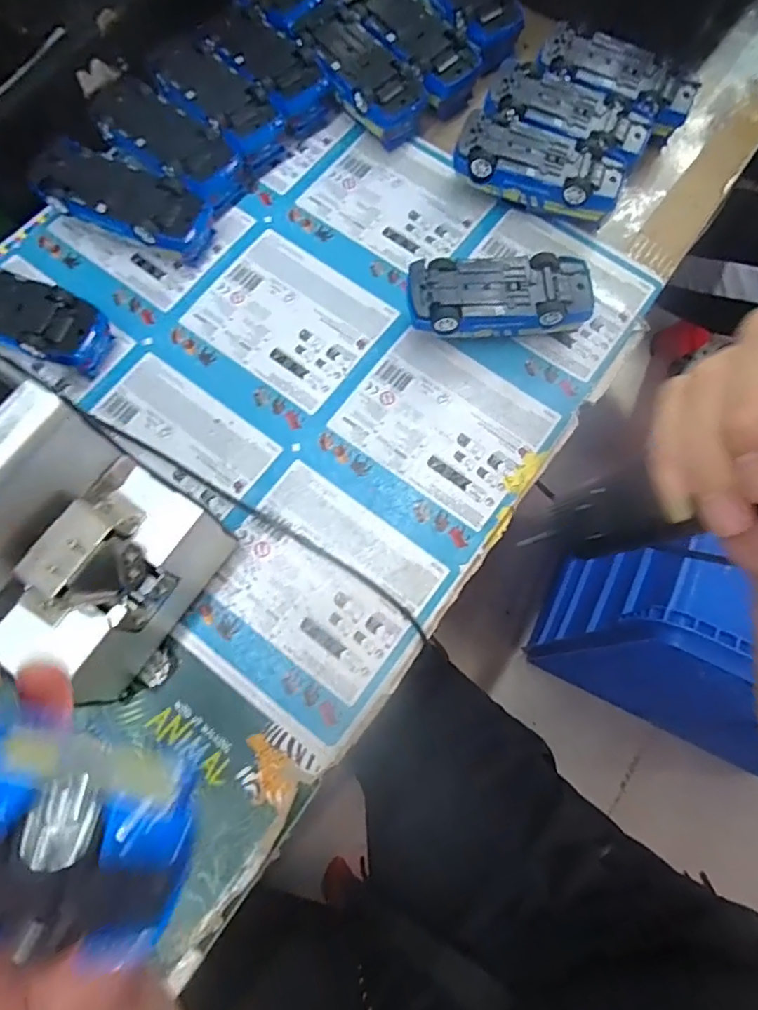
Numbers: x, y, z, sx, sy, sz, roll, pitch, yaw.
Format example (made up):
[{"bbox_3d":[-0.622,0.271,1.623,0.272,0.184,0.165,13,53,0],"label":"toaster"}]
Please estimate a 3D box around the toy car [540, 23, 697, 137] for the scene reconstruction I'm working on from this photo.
[{"bbox_3d":[0.195,-0.347,0.473,0.127,0.050,0.061,24,75,6],"label":"toy car"}]

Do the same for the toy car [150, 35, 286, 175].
[{"bbox_3d":[-0.135,-0.328,0.463,0.056,0.037,0.128,-43,78,-12],"label":"toy car"}]

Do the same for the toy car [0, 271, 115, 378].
[{"bbox_3d":[-0.258,-0.133,0.407,0.122,0.043,0.052,19,74,5],"label":"toy car"}]

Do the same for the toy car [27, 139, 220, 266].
[{"bbox_3d":[-0.194,-0.229,0.434,0.124,0.048,0.054,23,75,6],"label":"toy car"}]

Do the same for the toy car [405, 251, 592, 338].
[{"bbox_3d":[0.085,-0.145,0.411,0.126,0.043,0.052,-4,74,-2],"label":"toy car"}]

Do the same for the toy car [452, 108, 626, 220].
[{"bbox_3d":[0.124,-0.260,0.446,0.128,0.044,0.060,20,75,5],"label":"toy car"}]

